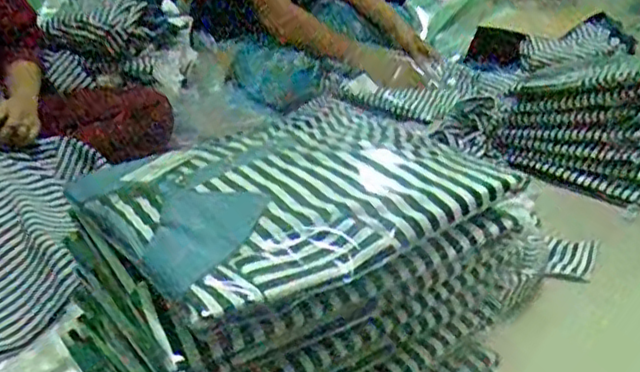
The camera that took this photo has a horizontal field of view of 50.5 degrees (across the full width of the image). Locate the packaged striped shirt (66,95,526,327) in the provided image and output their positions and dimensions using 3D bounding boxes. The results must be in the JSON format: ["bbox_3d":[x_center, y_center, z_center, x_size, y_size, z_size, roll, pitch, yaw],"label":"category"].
[{"bbox_3d":[-0.020,-0.001,0.516,0.263,0.034,0.223,-18,29,-28],"label":"packaged striped shirt"}]

